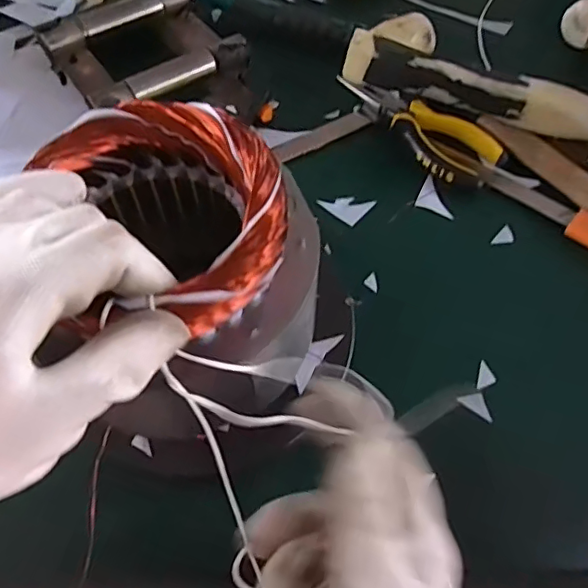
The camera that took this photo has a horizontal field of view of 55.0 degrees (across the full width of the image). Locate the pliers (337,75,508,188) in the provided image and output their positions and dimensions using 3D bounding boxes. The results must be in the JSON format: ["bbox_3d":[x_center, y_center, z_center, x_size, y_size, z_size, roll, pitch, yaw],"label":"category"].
[{"bbox_3d":[0.099,-0.136,0.469,0.146,0.017,0.058,34,64,17],"label":"pliers"}]

